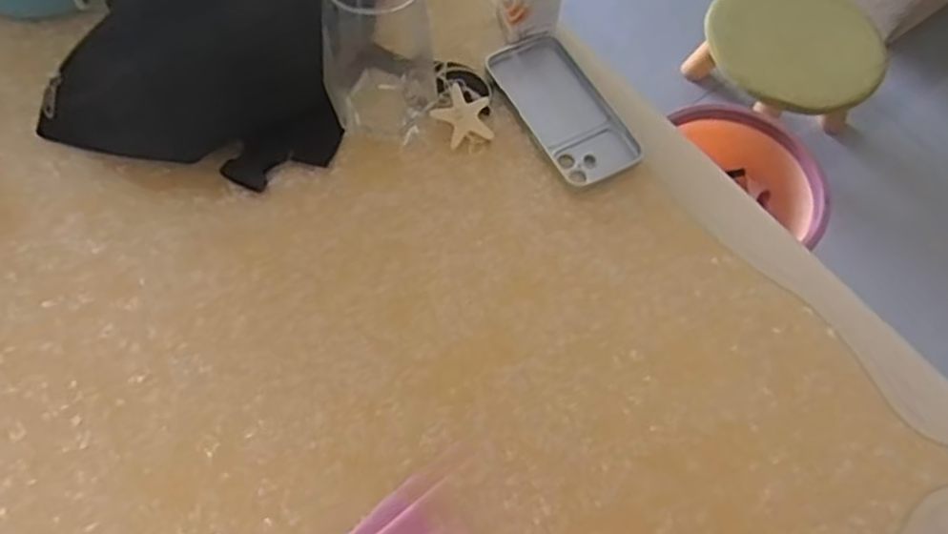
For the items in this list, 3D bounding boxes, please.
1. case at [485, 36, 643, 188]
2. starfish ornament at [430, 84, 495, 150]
[{"bbox_3d":[0.075,-0.135,0.630,0.072,0.013,0.154,-24,66,-12],"label":"case"},{"bbox_3d":[-0.009,-0.127,0.613,0.046,0.006,0.049,-17,87,-11],"label":"starfish ornament"}]

